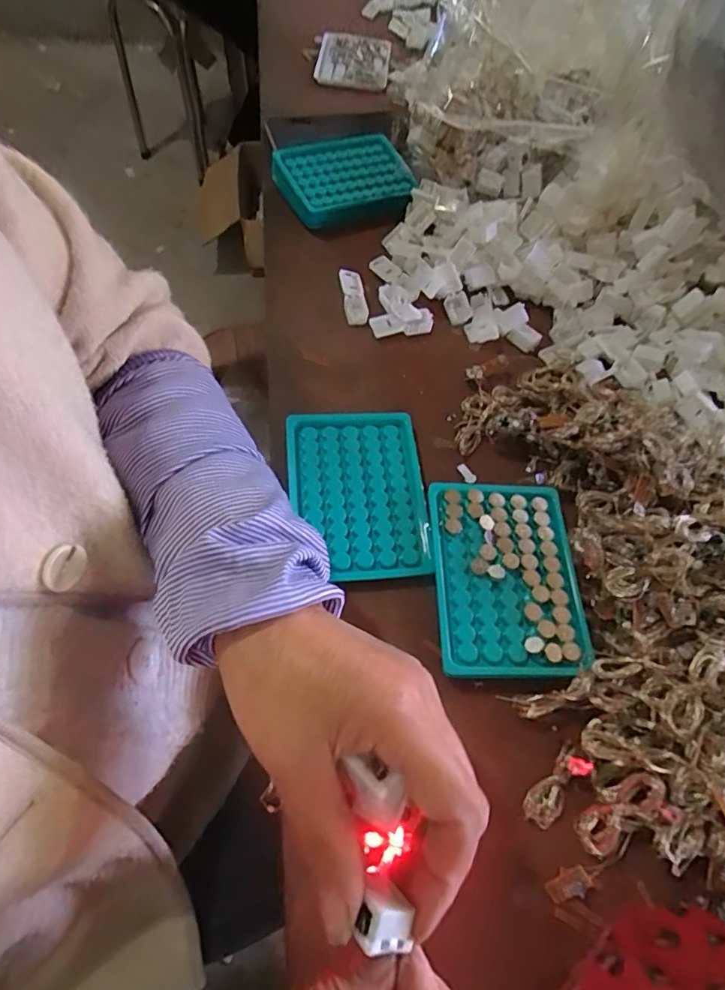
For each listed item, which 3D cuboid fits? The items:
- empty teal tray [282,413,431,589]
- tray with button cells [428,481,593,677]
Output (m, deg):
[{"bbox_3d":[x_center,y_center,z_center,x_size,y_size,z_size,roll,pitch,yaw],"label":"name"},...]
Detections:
[{"bbox_3d":[-0.006,-0.002,0.381,0.095,0.016,0.133,-1,61,-6],"label":"empty teal tray"},{"bbox_3d":[0.096,0.051,0.353,0.094,0.010,0.131,1,61,-5],"label":"tray with button cells"}]

